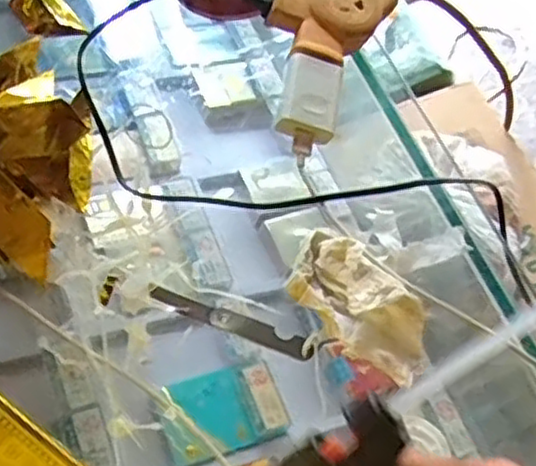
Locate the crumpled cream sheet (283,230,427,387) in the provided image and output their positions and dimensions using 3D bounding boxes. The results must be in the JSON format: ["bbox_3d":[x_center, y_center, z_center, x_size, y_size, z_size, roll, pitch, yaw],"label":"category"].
[{"bbox_3d":[0.057,0.045,0.450,0.048,0.030,0.102,-39,68,-15],"label":"crumpled cream sheet"}]

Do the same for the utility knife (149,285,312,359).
[{"bbox_3d":[-0.026,0.056,0.465,0.105,0.009,0.012,19,66,12],"label":"utility knife"}]

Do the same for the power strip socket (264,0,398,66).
[{"bbox_3d":[0.045,-0.167,0.545,0.075,0.039,0.096,41,72,-1],"label":"power strip socket"}]

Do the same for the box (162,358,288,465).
[{"bbox_3d":[-0.037,0.142,0.581,0.091,0.012,0.068,-21,65,-7],"label":"box"}]

